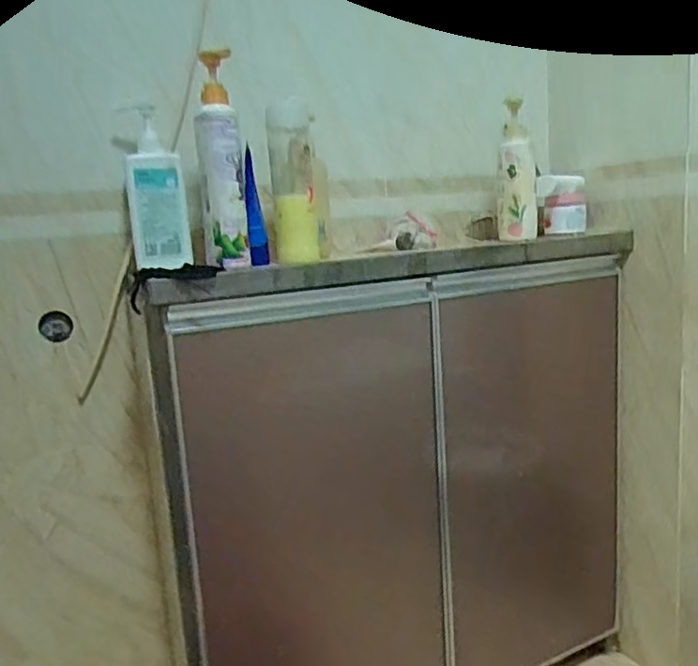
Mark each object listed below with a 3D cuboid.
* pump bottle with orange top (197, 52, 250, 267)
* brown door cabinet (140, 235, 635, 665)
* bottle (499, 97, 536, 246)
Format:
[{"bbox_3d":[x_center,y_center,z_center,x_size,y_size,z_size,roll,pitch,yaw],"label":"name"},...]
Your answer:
[{"bbox_3d":[-0.160,-0.211,0.782,0.060,0.250,0.057,-6,11,-12],"label":"pump bottle with orange top"},{"bbox_3d":[0.081,0.242,1.060,0.774,0.764,0.270,-10,12,-27],"label":"brown door cabinet"},{"bbox_3d":[0.264,-0.256,1.007,0.061,0.207,0.056,-2,11,13],"label":"bottle"}]

